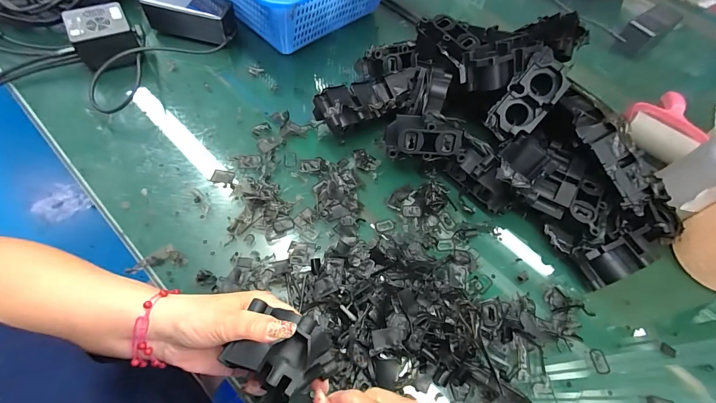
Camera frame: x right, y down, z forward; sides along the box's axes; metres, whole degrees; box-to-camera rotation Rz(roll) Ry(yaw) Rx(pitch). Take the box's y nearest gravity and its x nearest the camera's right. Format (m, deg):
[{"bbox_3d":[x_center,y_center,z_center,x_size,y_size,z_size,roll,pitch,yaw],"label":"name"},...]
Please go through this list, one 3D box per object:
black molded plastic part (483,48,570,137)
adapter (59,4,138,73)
[{"bbox_3d":[0.217,-0.129,0.436,0.056,0.046,0.119,40,94,15],"label":"black molded plastic part"},{"bbox_3d":[-0.369,-0.238,0.495,0.080,0.049,0.082,-21,66,-17],"label":"adapter"}]

